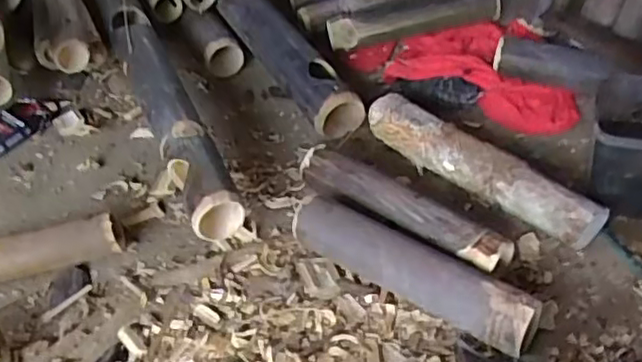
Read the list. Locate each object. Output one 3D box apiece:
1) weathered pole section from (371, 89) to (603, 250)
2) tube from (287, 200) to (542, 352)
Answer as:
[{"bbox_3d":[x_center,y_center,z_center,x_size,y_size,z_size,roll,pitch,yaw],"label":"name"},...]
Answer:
[{"bbox_3d":[0.186,-0.015,0.790,0.056,0.065,0.314,-33,48,-26],"label":"weathered pole section"},{"bbox_3d":[0.090,0.093,0.678,0.264,0.062,0.053,23,50,30],"label":"tube"}]

